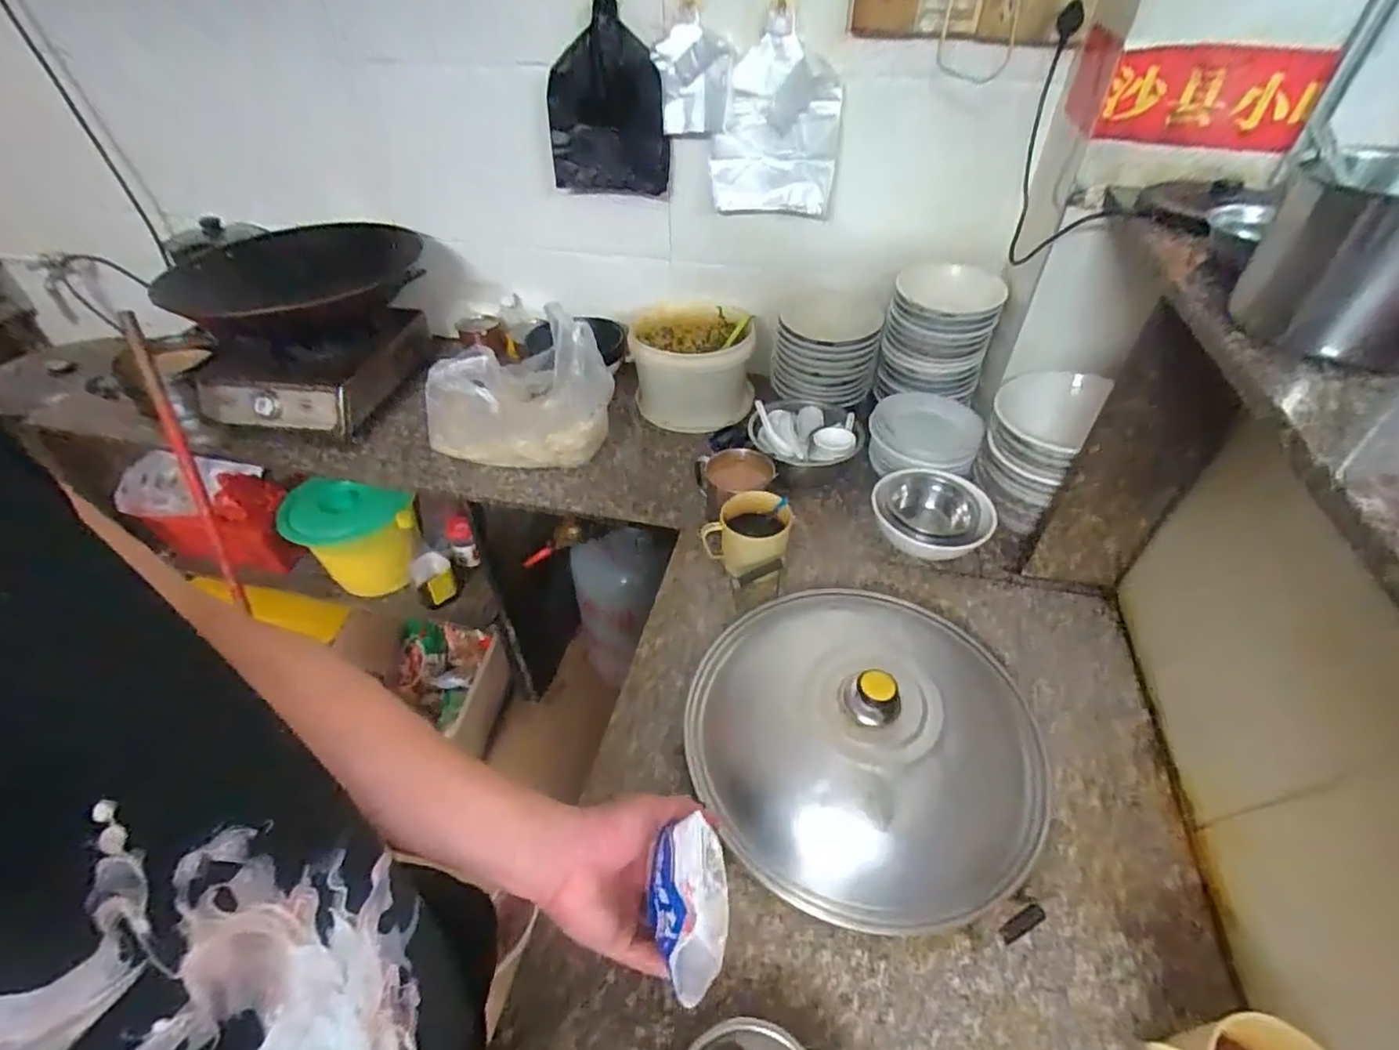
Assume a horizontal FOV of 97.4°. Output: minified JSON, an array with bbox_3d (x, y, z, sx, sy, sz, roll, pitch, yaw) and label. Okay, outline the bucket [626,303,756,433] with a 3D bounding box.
[{"bbox_3d":[-0.017,-0.299,1.184,0.225,0.178,0.217,0,43,0],"label":"bucket"}]

